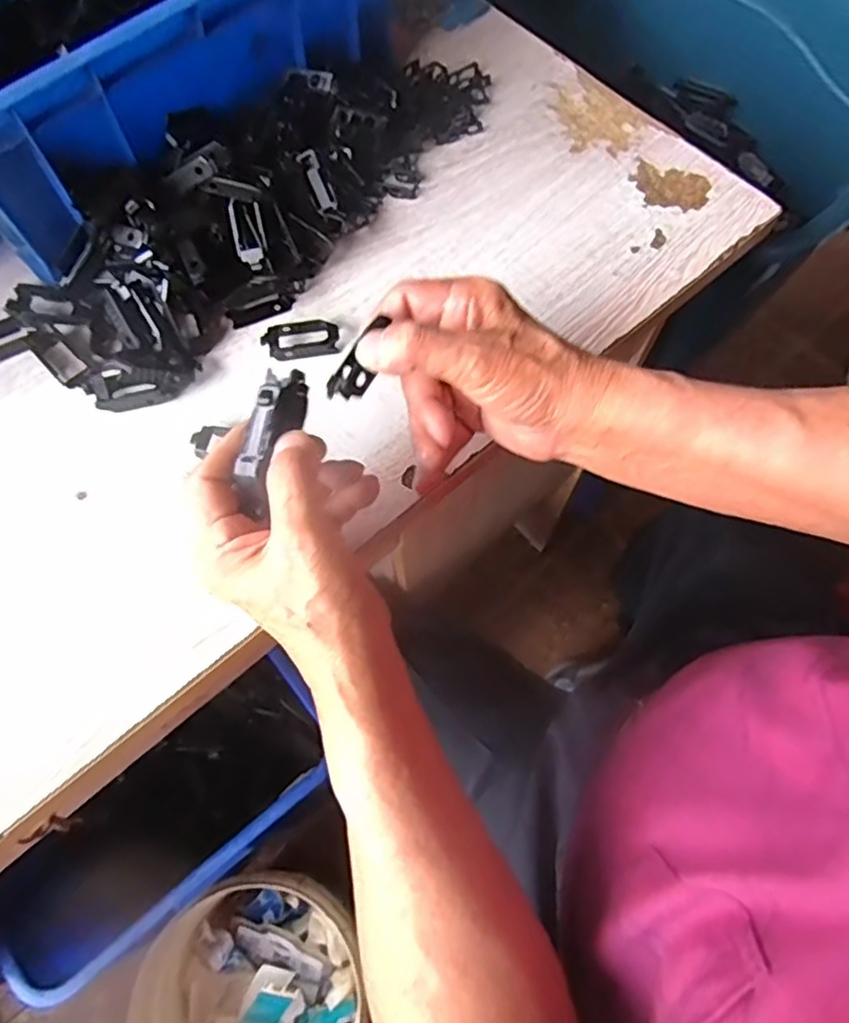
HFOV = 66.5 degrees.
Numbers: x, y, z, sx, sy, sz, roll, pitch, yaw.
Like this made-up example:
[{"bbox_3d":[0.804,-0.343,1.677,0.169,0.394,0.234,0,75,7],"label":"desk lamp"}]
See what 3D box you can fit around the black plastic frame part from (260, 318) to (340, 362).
[{"bbox_3d":[-0.082,-0.114,0.427,0.048,0.010,0.028,-11,68,-5],"label":"black plastic frame part"}]

